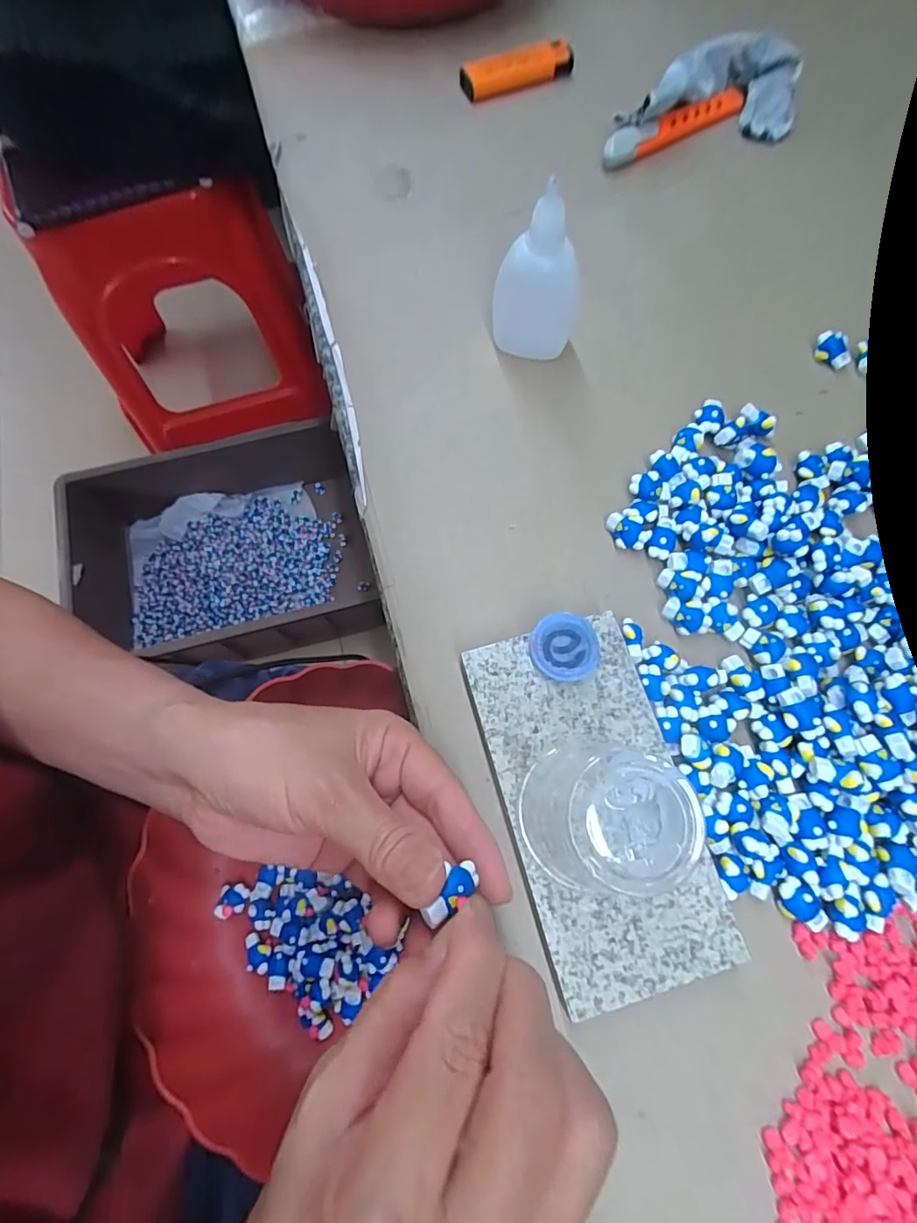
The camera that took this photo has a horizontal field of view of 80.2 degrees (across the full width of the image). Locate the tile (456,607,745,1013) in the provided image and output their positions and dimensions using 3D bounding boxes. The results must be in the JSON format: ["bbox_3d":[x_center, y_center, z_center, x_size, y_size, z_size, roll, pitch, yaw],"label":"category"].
[{"bbox_3d":[0.057,0.078,0.230,0.073,0.013,0.145,-15,73,-4],"label":"tile"}]

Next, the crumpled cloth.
[{"bbox_3d":[0.171,-0.355,0.371,0.126,0.029,0.057,-1,73,2],"label":"crumpled cloth"}]

